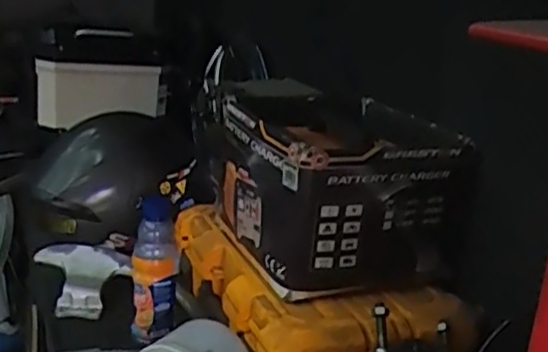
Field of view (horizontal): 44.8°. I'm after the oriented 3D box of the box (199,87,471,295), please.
[{"bbox_3d":[0.086,0.012,0.998,0.276,0.194,0.313,-4,19,-25],"label":"box"}]

